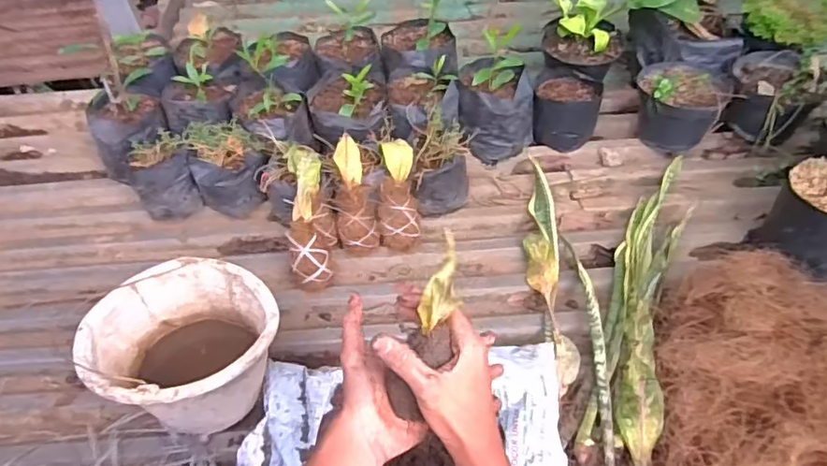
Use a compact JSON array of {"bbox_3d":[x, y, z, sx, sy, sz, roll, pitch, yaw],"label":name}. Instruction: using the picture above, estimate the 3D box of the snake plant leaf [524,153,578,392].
[{"bbox_3d":[0.227,0.049,0.987,0.066,0.038,0.472,1,50,2],"label":"snake plant leaf"}]

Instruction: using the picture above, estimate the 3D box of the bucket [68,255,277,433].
[{"bbox_3d":[-0.313,0.169,0.813,0.242,0.186,0.220,0,53,1],"label":"bucket"}]

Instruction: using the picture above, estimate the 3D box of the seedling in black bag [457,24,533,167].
[{"bbox_3d":[0.165,-0.262,1.149,0.149,0.219,0.167,-3,50,-1],"label":"seedling in black bag"}]

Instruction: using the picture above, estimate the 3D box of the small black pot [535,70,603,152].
[{"bbox_3d":[0.318,-0.257,1.190,0.125,0.128,0.137,0,53,1],"label":"small black pot"}]

